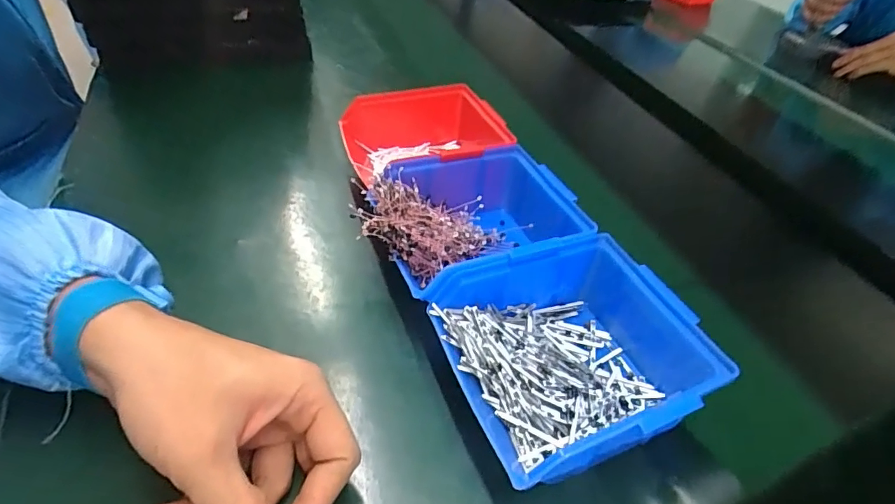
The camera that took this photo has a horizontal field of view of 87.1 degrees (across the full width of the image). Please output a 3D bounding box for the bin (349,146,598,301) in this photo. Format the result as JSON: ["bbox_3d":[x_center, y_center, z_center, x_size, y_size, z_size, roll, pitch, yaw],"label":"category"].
[{"bbox_3d":[0.022,-0.016,0.364,0.170,0.077,0.123,-14,47,-23],"label":"bin"}]

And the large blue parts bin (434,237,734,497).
[{"bbox_3d":[0.078,0.062,0.290,0.152,0.071,0.127,-14,48,-20],"label":"large blue parts bin"}]

